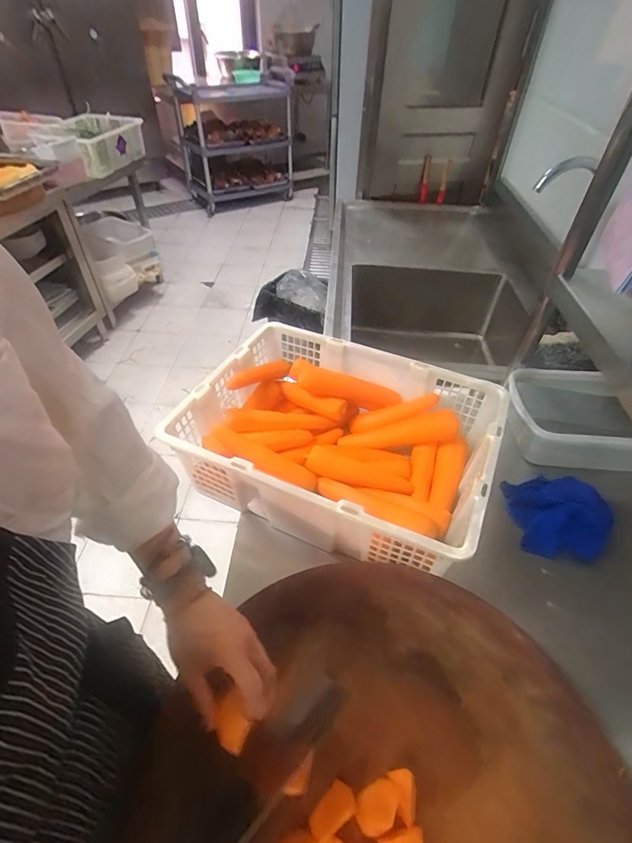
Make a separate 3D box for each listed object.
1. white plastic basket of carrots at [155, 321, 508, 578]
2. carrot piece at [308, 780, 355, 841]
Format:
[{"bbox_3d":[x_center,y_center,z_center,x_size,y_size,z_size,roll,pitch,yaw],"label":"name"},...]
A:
[{"bbox_3d":[0.038,0.033,0.707,0.465,0.150,0.344,20,49,17],"label":"white plastic basket of carrots"},{"bbox_3d":[0.015,0.363,0.384,0.045,0.018,0.026,-34,56,-29],"label":"carrot piece"}]

